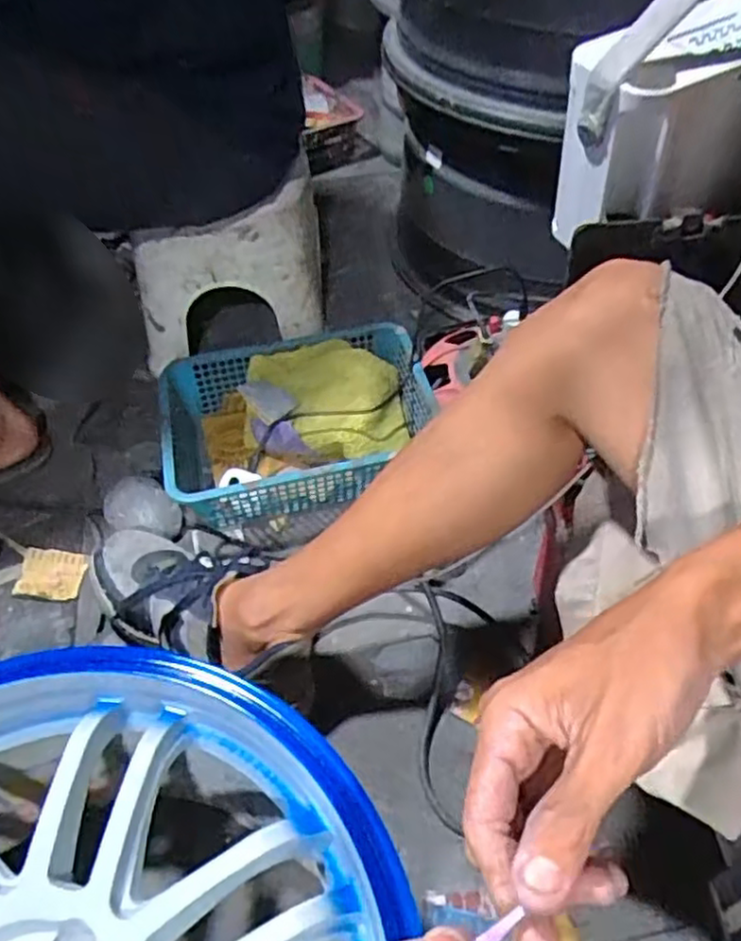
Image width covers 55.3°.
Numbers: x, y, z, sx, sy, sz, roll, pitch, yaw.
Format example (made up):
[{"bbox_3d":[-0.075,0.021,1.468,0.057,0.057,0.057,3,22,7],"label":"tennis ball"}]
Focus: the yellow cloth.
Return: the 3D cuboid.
[{"bbox_3d":[-0.051,-0.081,0.817,0.178,0.069,0.134,6,49,6],"label":"yellow cloth"}]

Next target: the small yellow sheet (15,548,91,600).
[{"bbox_3d":[-0.337,0.109,0.746,0.066,0.004,0.053,7,63,-1],"label":"small yellow sheet"}]

